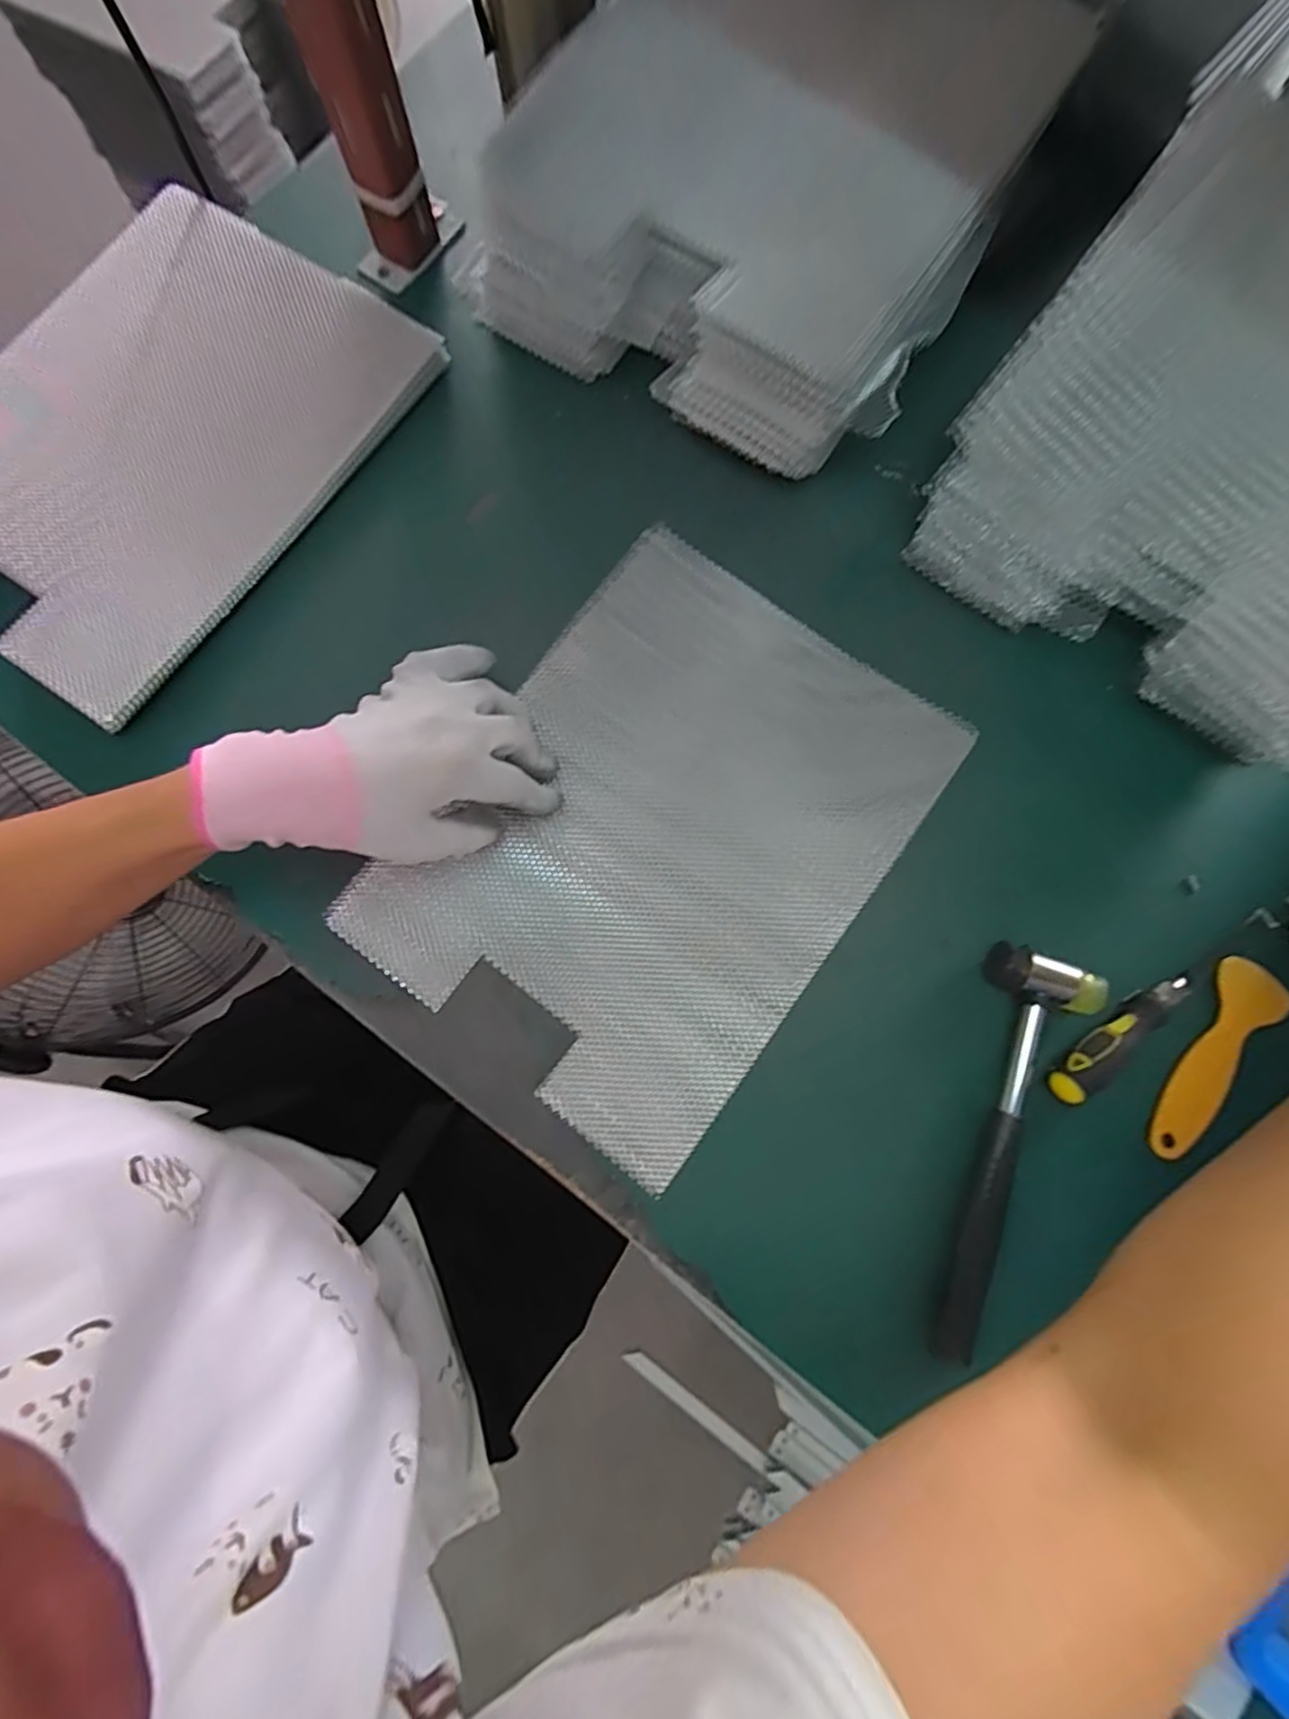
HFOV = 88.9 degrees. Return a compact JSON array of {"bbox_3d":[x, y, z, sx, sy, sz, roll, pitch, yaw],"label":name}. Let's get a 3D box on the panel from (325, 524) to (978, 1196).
[{"bbox_3d":[0.011,-0.020,0.398,0.239,0.010,0.327,37,82,7],"label":"panel"}]

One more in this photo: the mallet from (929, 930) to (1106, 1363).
[{"bbox_3d":[0.201,0.157,0.357,0.058,0.023,0.210,16,80,3],"label":"mallet"}]

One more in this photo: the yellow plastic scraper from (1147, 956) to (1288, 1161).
[{"bbox_3d":[0.327,0.115,0.379,0.036,0.006,0.126,39,82,7],"label":"yellow plastic scraper"}]

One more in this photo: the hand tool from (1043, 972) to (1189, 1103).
[{"bbox_3d":[0.269,0.100,0.370,0.101,0.021,0.025,-35,81,-6],"label":"hand tool"}]

